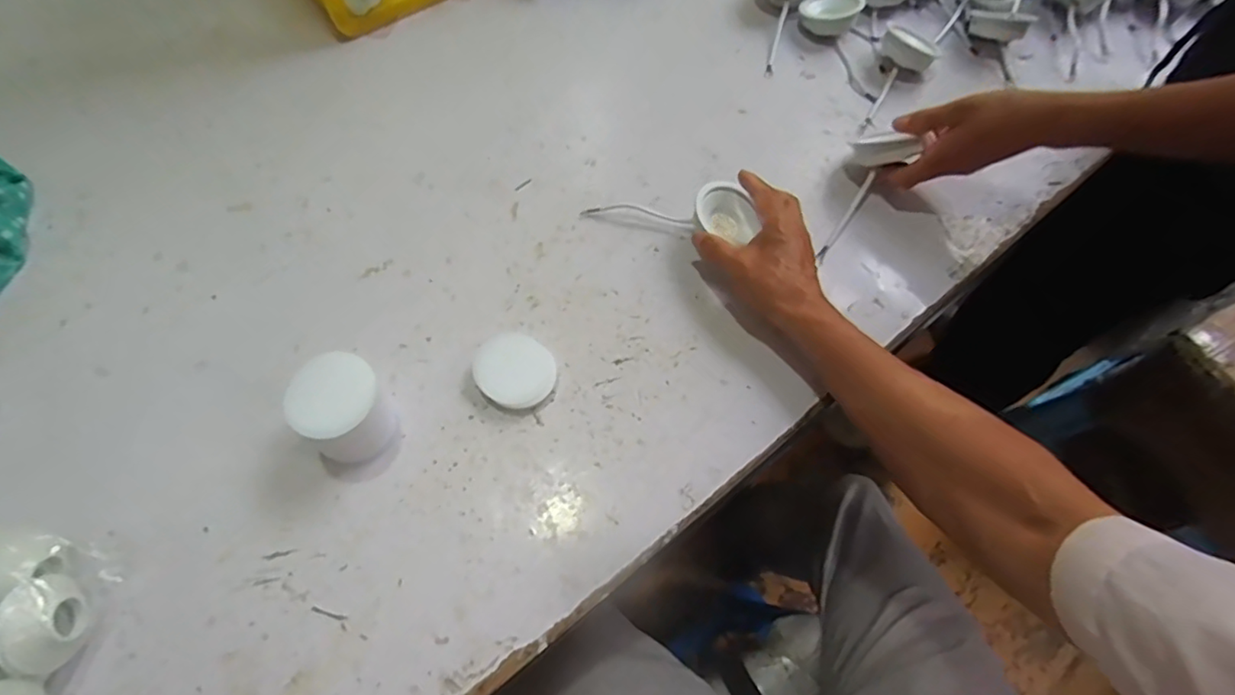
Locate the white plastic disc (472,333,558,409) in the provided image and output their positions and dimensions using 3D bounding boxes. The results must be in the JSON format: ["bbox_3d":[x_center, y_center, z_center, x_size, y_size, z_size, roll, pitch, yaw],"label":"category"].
[{"bbox_3d":[-0.084,0.020,0.471,0.063,0.017,0.058,1,63,-3],"label":"white plastic disc"}]

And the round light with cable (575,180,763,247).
[{"bbox_3d":[0.055,-0.126,0.529,0.145,0.042,0.061,4,63,8],"label":"round light with cable"}]

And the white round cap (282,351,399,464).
[{"bbox_3d":[-0.197,0.044,0.414,0.053,0.072,0.059,40,68,16],"label":"white round cap"}]

